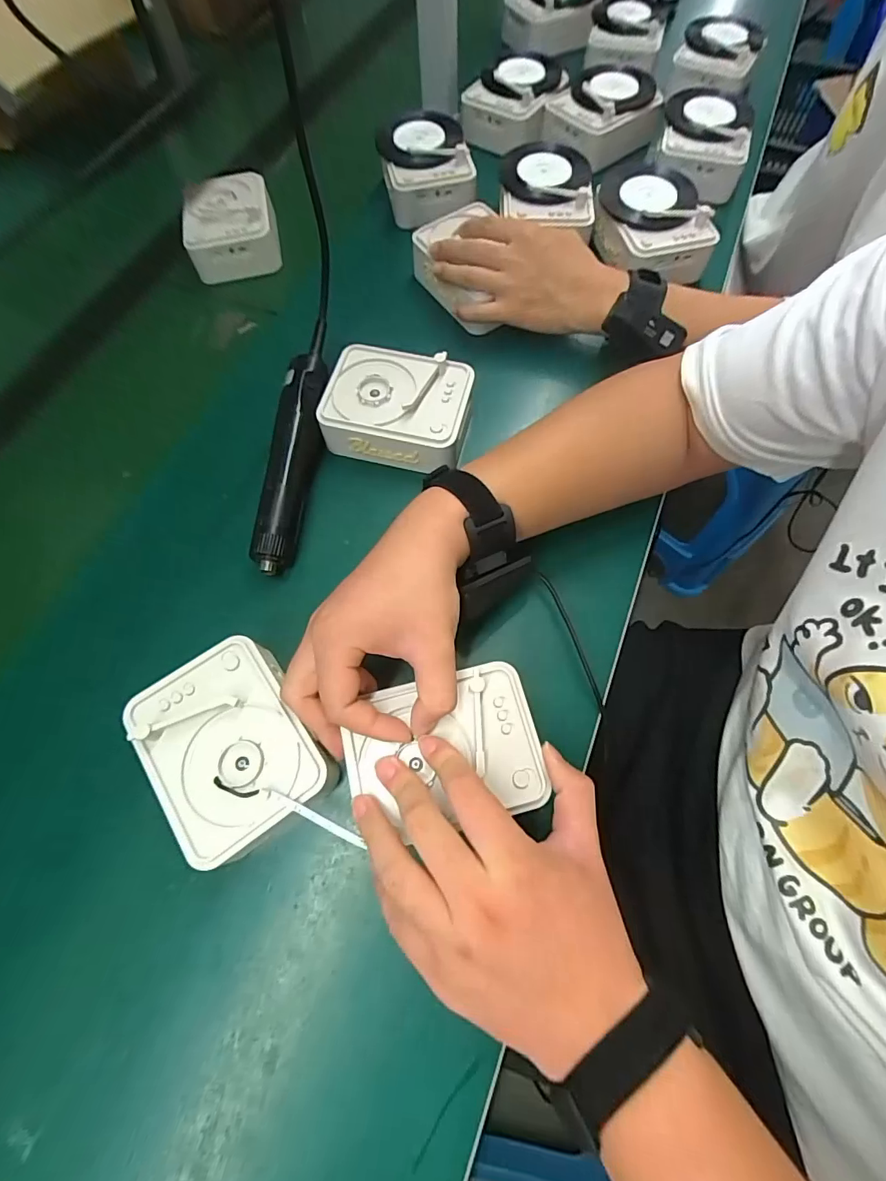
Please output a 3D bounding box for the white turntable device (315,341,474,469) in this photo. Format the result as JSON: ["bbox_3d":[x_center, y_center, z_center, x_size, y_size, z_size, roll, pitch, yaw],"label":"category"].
[{"bbox_3d":[-0.041,-0.166,0.440,0.129,0.058,0.099,13,68,6],"label":"white turntable device"}]

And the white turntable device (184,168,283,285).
[{"bbox_3d":[-0.252,-0.436,0.564,0.101,0.052,0.119,-13,68,-4],"label":"white turntable device"}]

